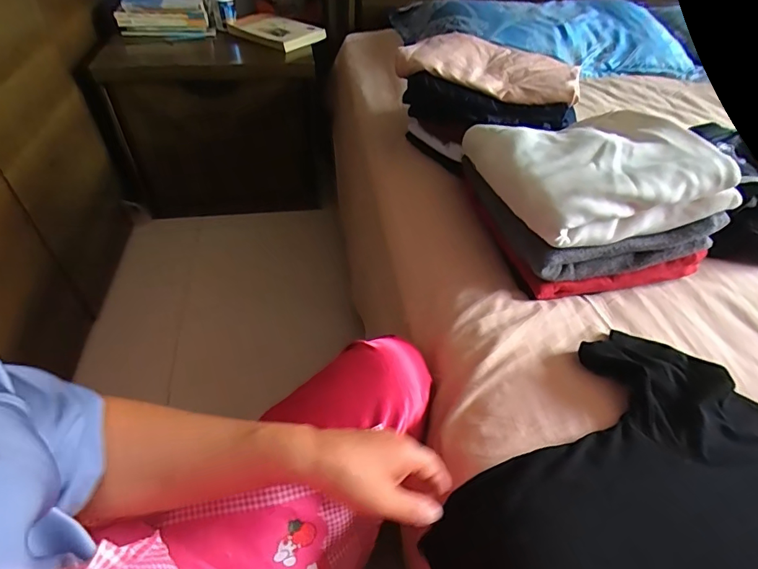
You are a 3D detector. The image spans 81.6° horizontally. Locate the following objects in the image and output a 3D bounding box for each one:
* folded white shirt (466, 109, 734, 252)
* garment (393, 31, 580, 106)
[{"bbox_3d":[0.283,-0.172,0.599,0.255,0.077,0.267,-8,47,-12],"label":"folded white shirt"},{"bbox_3d":[0.186,-0.367,0.748,0.301,0.055,0.146,14,46,9],"label":"garment"}]

